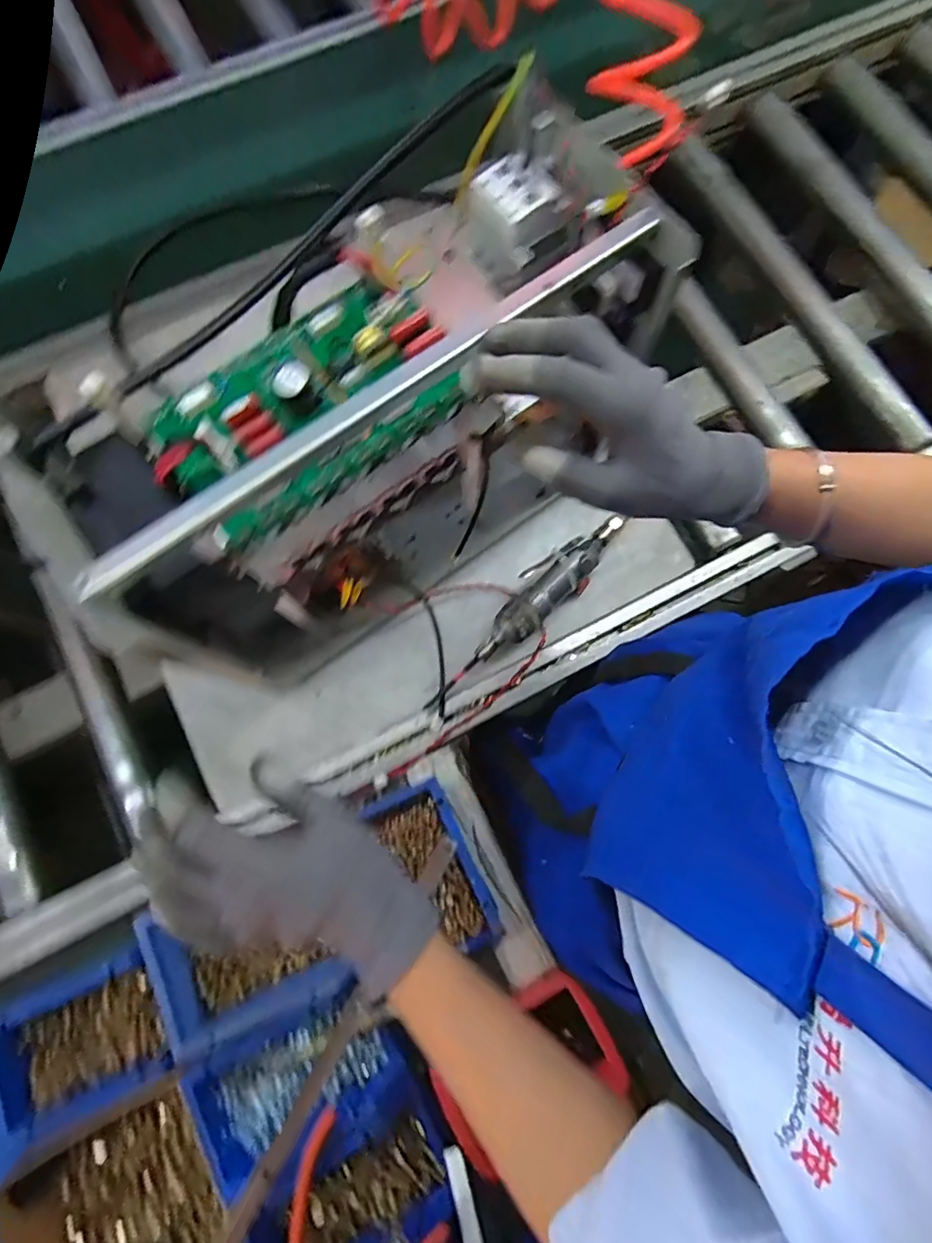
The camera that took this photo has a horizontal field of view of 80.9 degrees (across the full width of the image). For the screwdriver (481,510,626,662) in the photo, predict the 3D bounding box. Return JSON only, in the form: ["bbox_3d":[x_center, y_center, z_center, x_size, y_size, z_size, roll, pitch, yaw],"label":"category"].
[{"bbox_3d":[0.081,-0.029,0.613,0.186,0.047,0.056,-40,80,-9],"label":"screwdriver"}]

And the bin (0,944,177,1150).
[{"bbox_3d":[-0.328,0.364,0.485,0.140,0.059,0.102,-28,79,-7],"label":"bin"}]

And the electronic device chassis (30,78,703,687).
[{"bbox_3d":[-0.079,-0.158,0.504,0.452,0.308,0.172,-39,80,-9],"label":"electronic device chassis"}]

